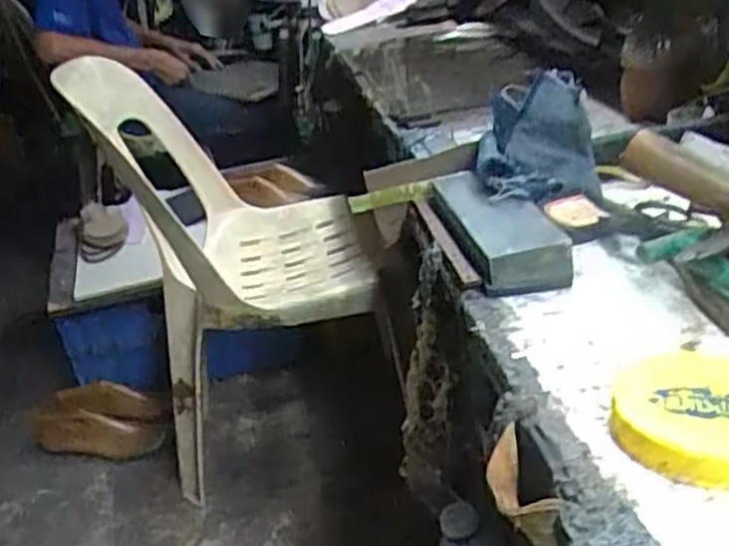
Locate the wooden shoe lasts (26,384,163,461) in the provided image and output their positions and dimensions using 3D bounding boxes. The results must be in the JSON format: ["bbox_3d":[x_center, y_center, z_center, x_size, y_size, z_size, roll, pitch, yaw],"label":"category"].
[{"bbox_3d":[-0.556,0.311,1.611,0.321,0.110,0.120,-2,26,14],"label":"wooden shoe lasts"}]

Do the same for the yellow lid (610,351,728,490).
[{"bbox_3d":[0.176,0.070,0.395,0.087,0.019,0.098,4,28,21],"label":"yellow lid"}]

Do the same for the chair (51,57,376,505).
[{"bbox_3d":[-0.205,-0.020,1.354,0.425,0.705,0.457,-8,25,1],"label":"chair"}]

